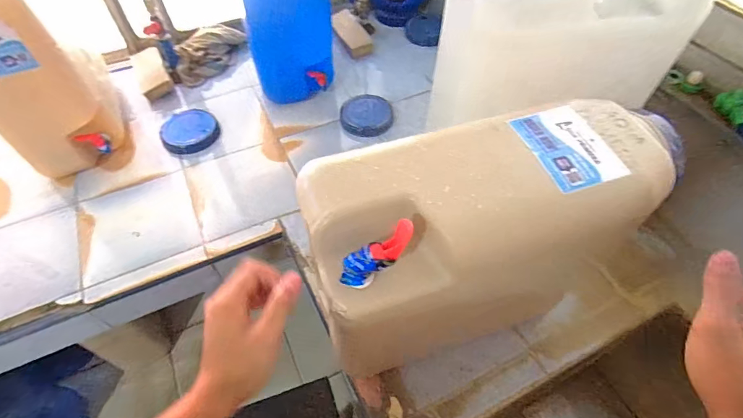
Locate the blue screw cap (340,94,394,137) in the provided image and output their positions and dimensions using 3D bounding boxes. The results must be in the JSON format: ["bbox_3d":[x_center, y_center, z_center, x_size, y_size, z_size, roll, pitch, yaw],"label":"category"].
[{"bbox_3d":[-0.011,-0.211,0.916,0.114,0.030,0.101,13,55,10],"label":"blue screw cap"}]

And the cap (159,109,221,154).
[{"bbox_3d":[-0.393,-0.167,0.883,0.117,0.036,0.109,0,54,-1],"label":"cap"}]

